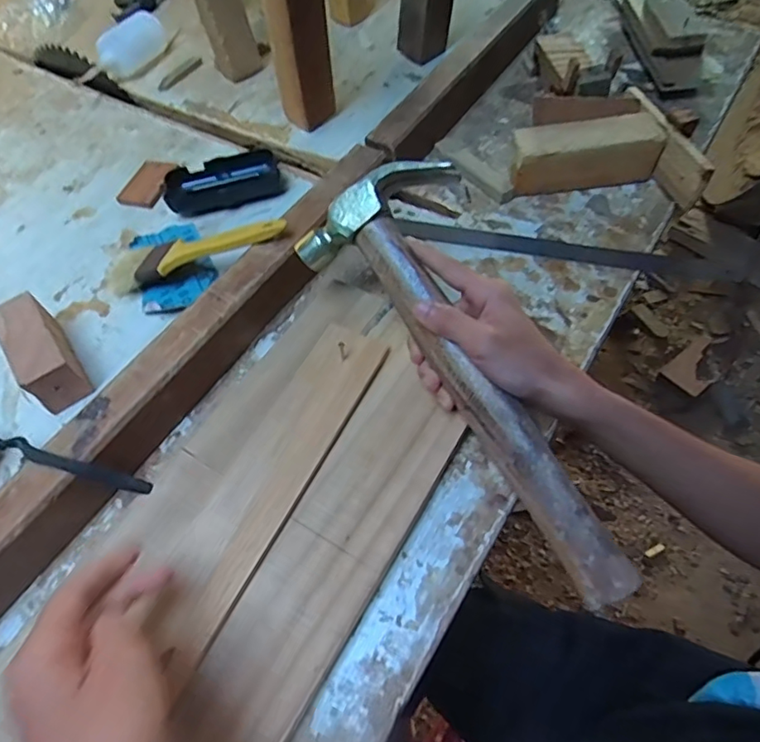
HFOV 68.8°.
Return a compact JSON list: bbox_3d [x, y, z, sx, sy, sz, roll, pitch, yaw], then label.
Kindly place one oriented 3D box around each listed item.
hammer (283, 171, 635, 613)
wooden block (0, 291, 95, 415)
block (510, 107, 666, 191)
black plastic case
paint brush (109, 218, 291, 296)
[{"bbox_3d":[0.076,-0.006,0.363,0.107,0.033,0.306,-41,77,15],"label":"hammer"},{"bbox_3d":[-0.263,-0.014,0.434,0.036,0.051,0.096,-34,60,-17],"label":"wooden block"},{"bbox_3d":[0.187,-0.202,0.514,0.128,0.045,0.050,-7,56,0],"label":"block"},{"bbox_3d":[-0.154,-0.186,0.553,0.112,0.024,0.057,-11,56,-2],"label":"black plastic case"},{"bbox_3d":[-0.158,-0.101,0.466,0.176,0.016,0.044,-9,53,22],"label":"paint brush"}]

